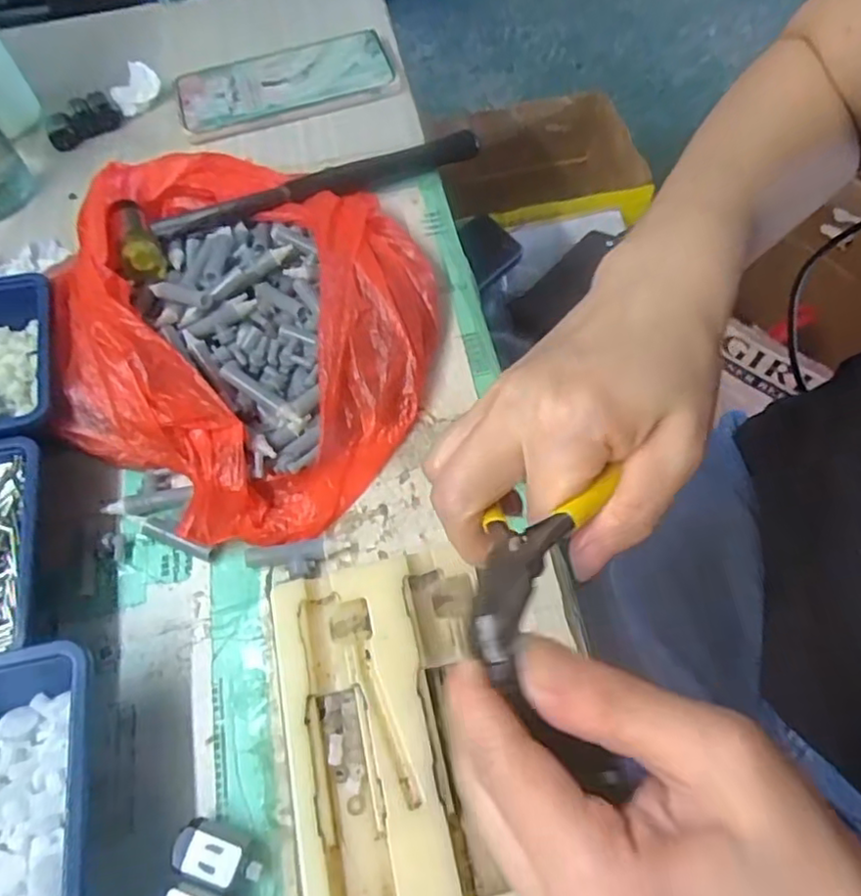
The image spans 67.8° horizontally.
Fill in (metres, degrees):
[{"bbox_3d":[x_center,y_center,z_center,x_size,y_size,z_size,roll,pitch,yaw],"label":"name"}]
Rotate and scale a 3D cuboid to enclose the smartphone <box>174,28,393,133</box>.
[{"bbox_3d":[-0.109,-0.273,0.472,0.153,0.006,0.066,-17,67,-4],"label":"smartphone"}]

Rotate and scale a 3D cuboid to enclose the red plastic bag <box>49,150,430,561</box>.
[{"bbox_3d":[-0.112,-0.080,0.357,0.239,0.047,0.213,31,68,19],"label":"red plastic bag"}]

